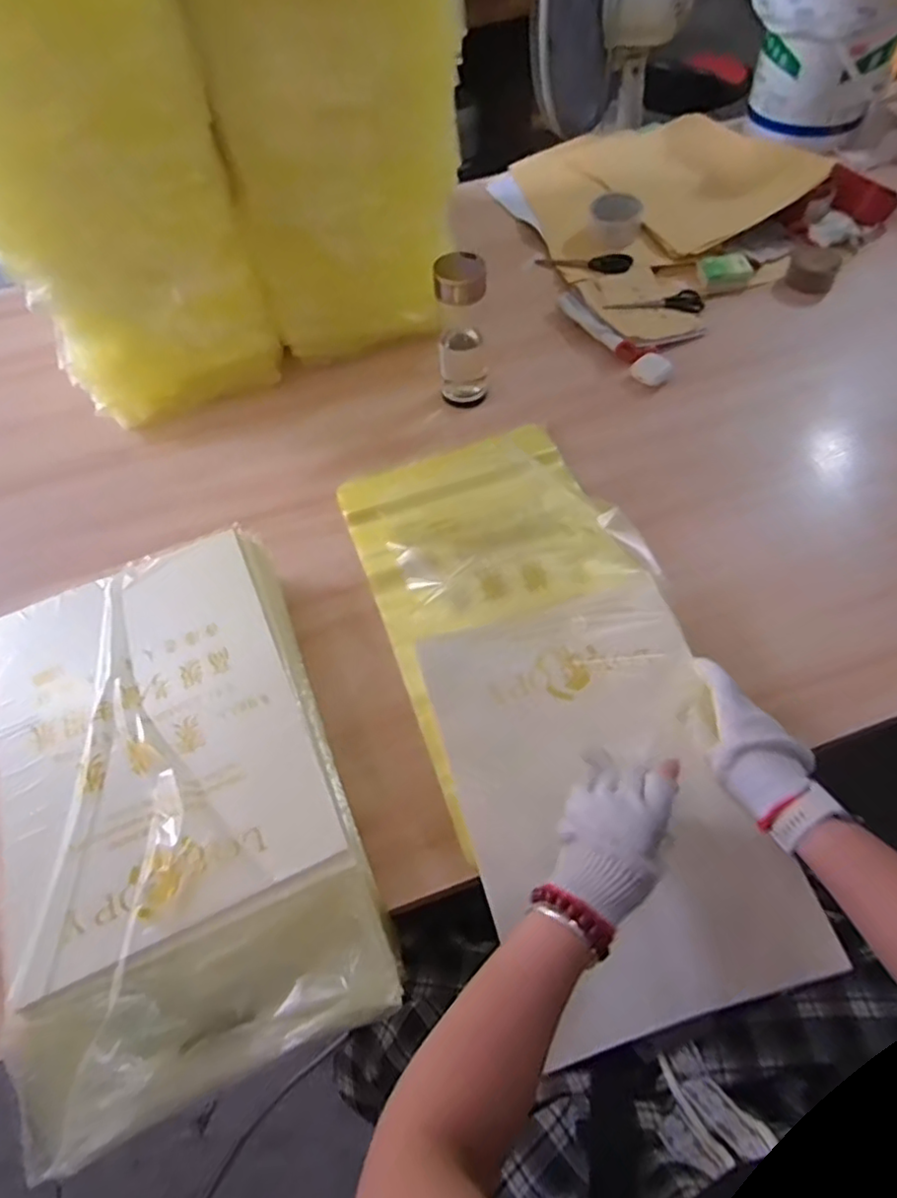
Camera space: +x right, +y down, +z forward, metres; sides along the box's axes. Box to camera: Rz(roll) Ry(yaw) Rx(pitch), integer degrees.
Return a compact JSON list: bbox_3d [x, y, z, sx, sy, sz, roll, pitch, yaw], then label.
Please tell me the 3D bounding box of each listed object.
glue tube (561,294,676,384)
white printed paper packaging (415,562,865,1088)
[{"bbox_3d":[0.246,-0.398,0.941,0.051,0.026,0.228,-29,60,-14],"label":"glue tube"},{"bbox_3d":[0.142,0.174,0.560,0.253,0.034,0.365,-17,73,-4],"label":"white printed paper packaging"}]

